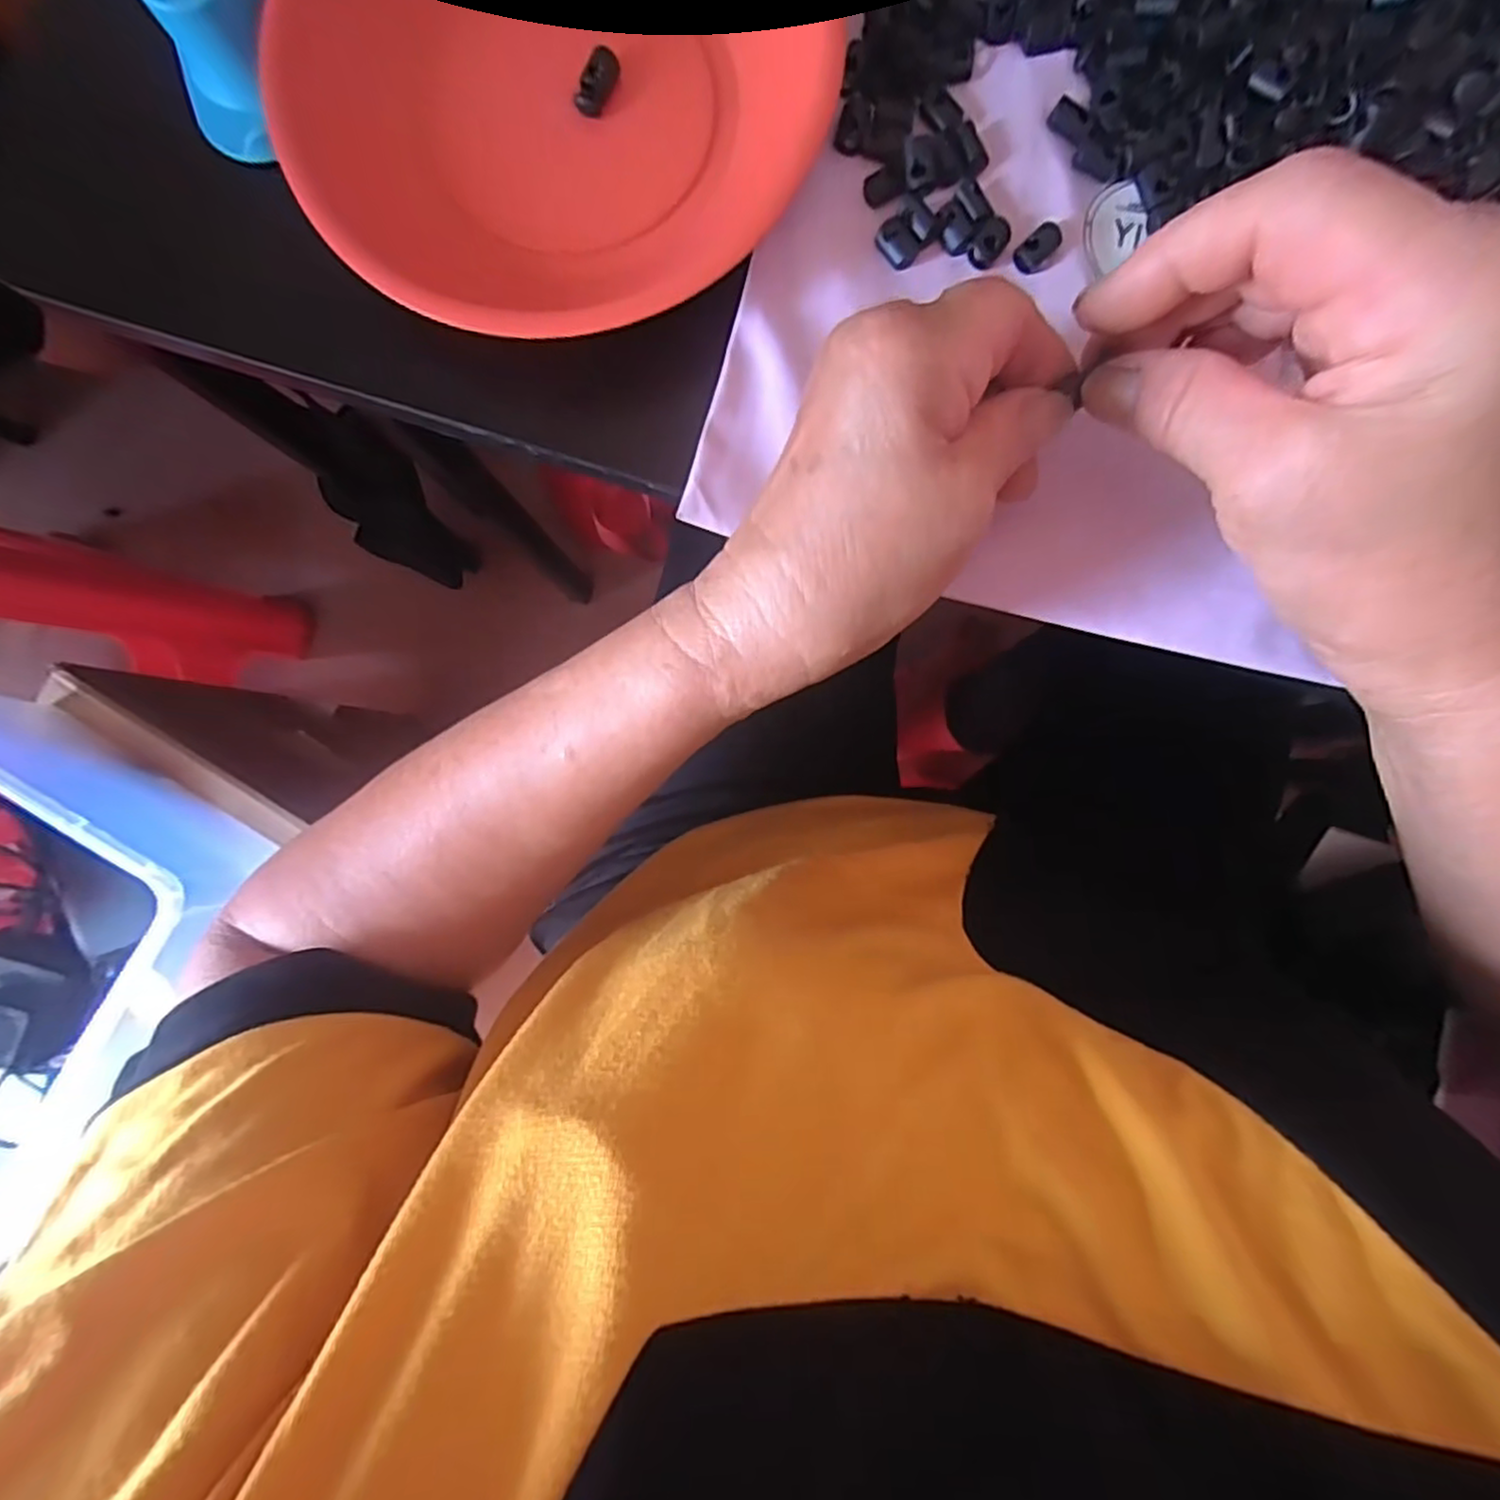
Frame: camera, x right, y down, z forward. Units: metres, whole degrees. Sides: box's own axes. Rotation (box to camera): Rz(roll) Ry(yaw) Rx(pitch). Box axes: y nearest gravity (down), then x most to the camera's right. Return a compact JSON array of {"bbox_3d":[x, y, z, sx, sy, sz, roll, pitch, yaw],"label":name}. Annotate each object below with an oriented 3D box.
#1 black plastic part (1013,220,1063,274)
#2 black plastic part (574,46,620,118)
[{"bbox_3d":[0.102,-0.179,0.244,0.017,0.006,0.011,-41,87,1],"label":"black plastic part"},{"bbox_3d":[-0.055,-0.244,0.251,0.009,0.008,0.022,33,90,3],"label":"black plastic part"}]

